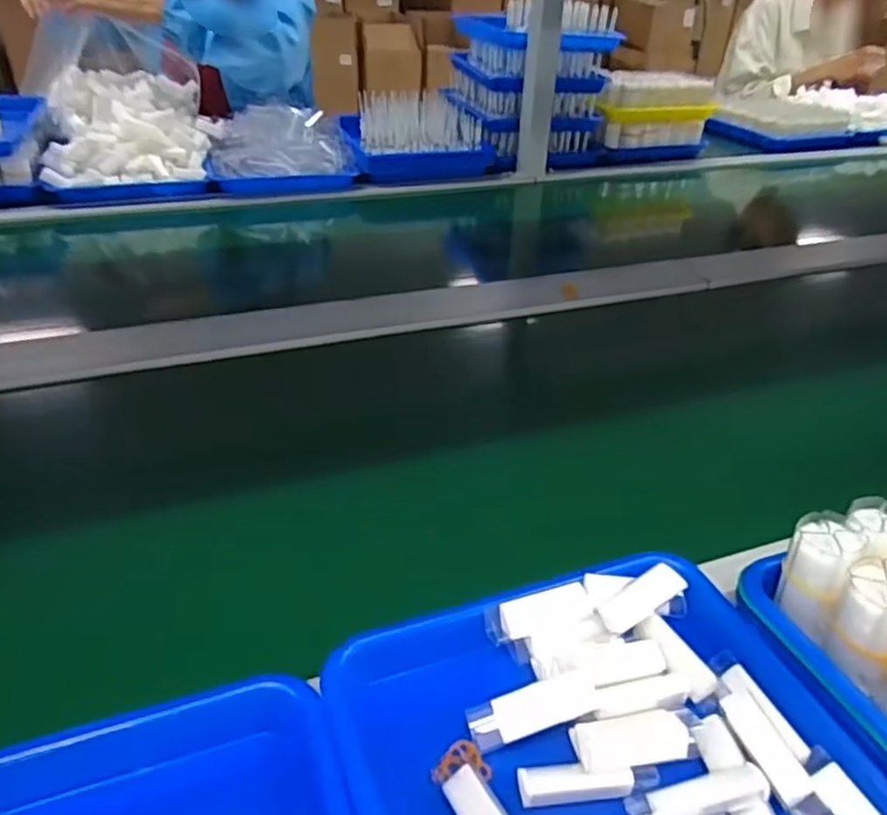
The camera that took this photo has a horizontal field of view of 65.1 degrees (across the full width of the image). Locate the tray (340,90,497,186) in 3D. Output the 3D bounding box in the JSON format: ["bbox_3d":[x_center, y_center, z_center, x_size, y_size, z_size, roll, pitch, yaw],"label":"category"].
[{"bbox_3d":[-0.061,-0.513,1.315,0.259,0.096,0.285,-6,36,-13],"label":"tray"}]

